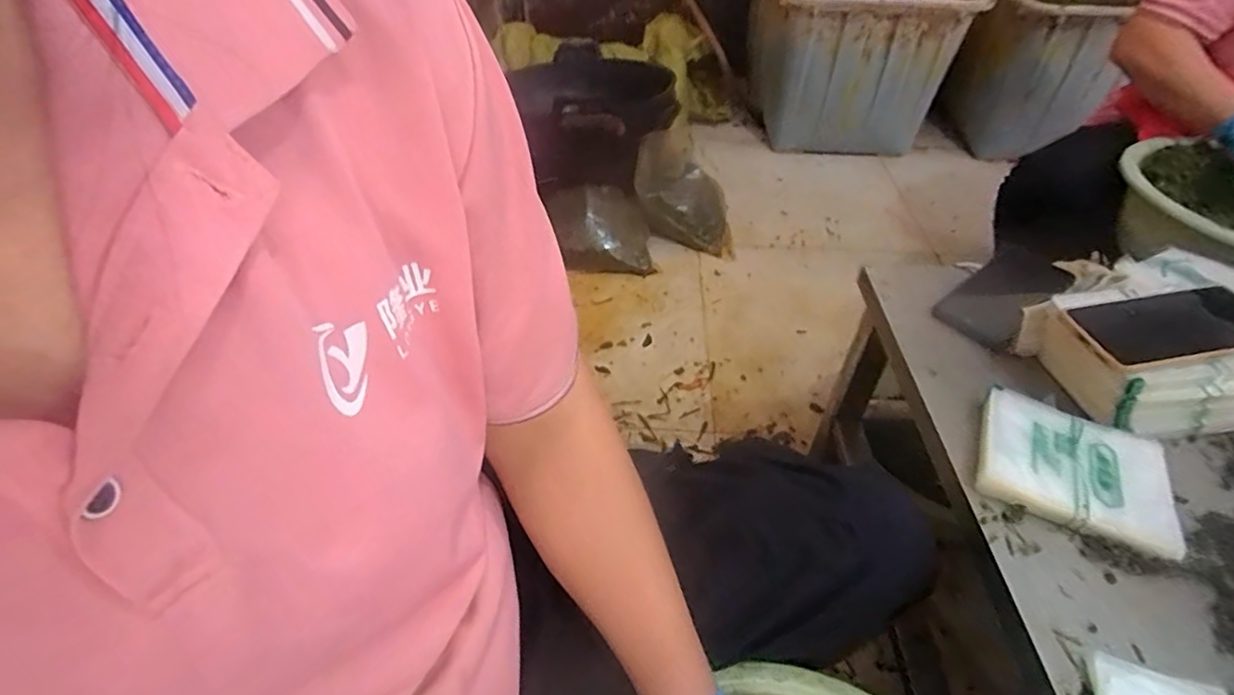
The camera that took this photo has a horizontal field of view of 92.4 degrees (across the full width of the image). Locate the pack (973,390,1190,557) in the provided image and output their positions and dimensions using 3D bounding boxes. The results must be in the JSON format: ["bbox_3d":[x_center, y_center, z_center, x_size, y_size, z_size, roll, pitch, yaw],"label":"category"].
[{"bbox_3d":[0.373,0.096,0.483,0.135,0.023,0.115,21,48,19],"label":"pack"}]

